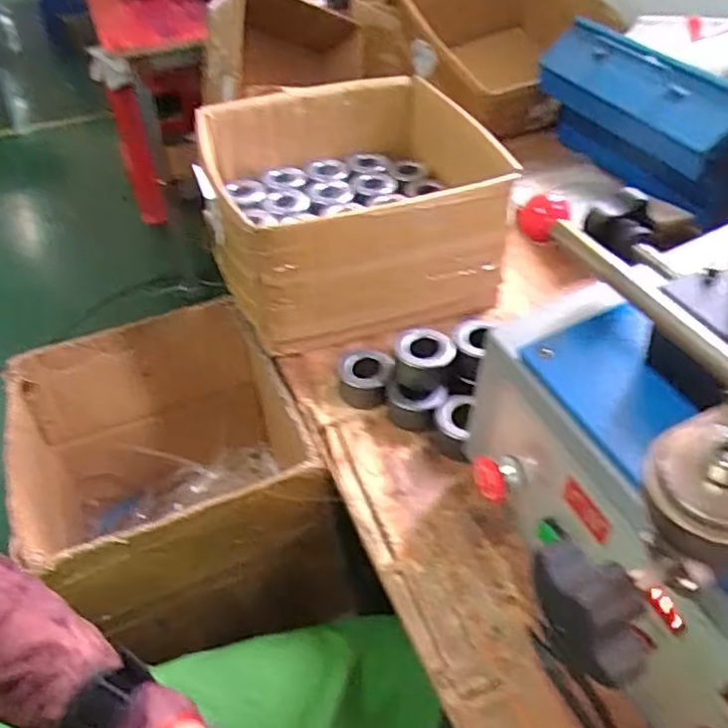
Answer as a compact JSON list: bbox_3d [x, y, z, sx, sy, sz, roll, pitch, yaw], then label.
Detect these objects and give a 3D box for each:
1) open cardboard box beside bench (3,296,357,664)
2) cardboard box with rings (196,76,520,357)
[{"bbox_3d":[-0.216,0.153,0.815,0.294,0.282,0.324,-20,45,-18],"label":"open cardboard box beside bench"},{"bbox_3d":[-0.022,-0.209,0.851,0.345,0.180,0.343,-16,44,-14],"label":"cardboard box with rings"}]

